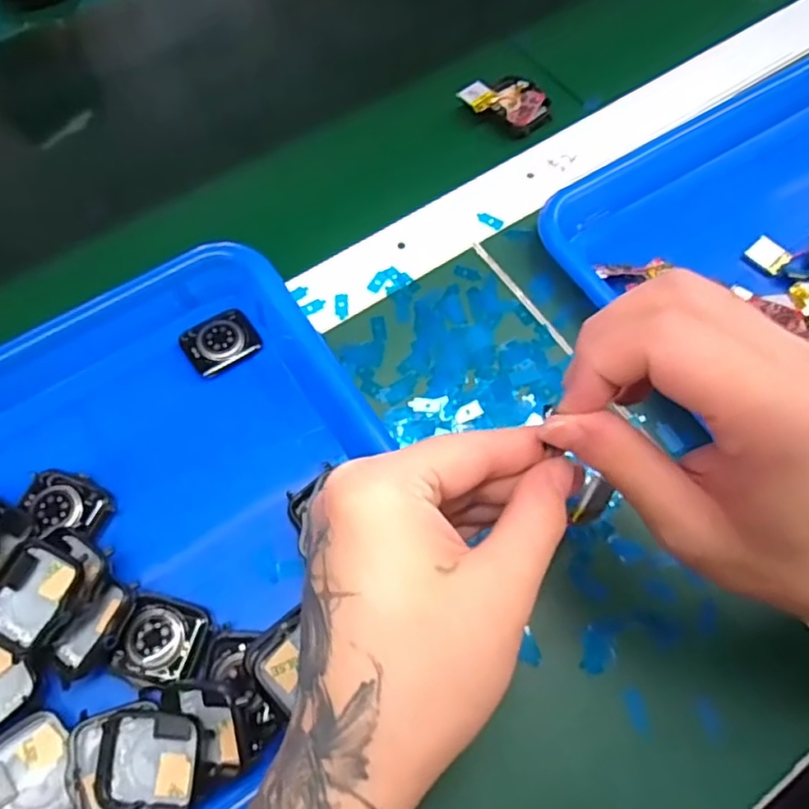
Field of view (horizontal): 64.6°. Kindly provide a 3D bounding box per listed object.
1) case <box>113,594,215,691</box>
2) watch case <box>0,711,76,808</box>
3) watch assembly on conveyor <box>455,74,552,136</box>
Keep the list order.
[{"bbox_3d":[-0.107,0.106,0.286,0.037,0.014,0.037,12,68,5],"label":"case"},{"bbox_3d":[-0.155,0.154,0.266,0.034,0.014,0.044,-33,71,-12],"label":"watch case"},{"bbox_3d":[0.071,-0.202,0.427,0.047,0.013,0.052,-43,73,-15],"label":"watch assembly on conveyor"}]

